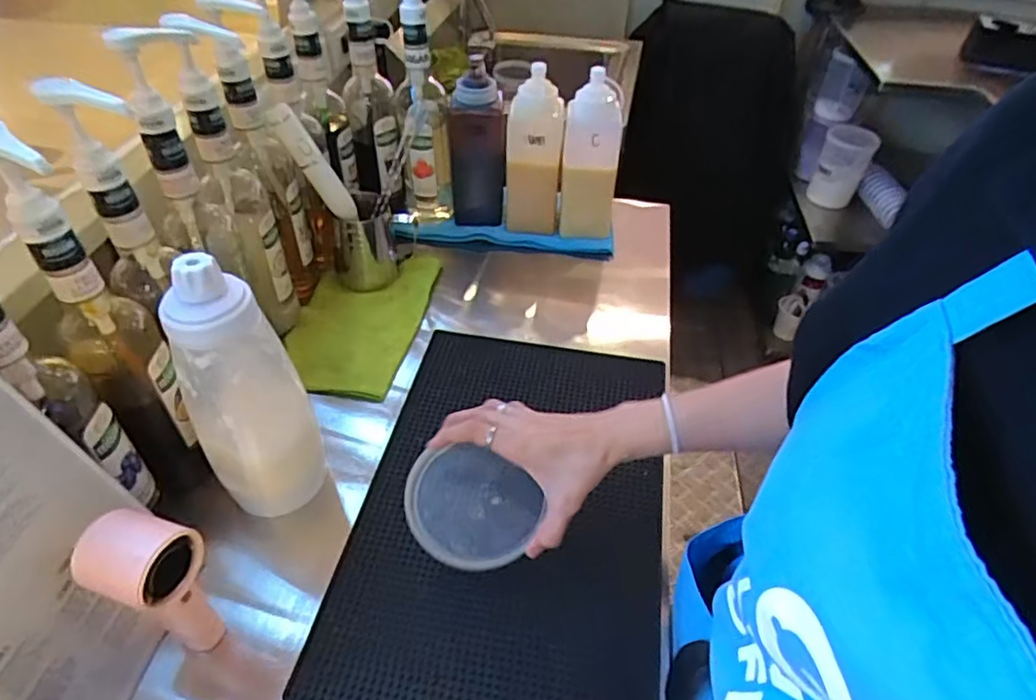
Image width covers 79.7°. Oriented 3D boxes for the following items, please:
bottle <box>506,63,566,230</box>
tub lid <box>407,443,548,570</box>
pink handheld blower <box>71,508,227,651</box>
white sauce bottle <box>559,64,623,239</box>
[{"bbox_3d":[0.025,-0.272,0.911,0.077,0.238,0.070,7,45,5],"label":"bottle"},{"bbox_3d":[-0.043,0.141,0.560,0.119,0.007,0.103,11,60,5],"label":"tub lid"},{"bbox_3d":[-0.271,0.186,0.476,0.062,0.157,0.059,11,45,9],"label":"pink handheld blower"},{"bbox_3d":[0.105,-0.270,0.890,0.079,0.228,0.069,7,45,5],"label":"white sauce bottle"}]

